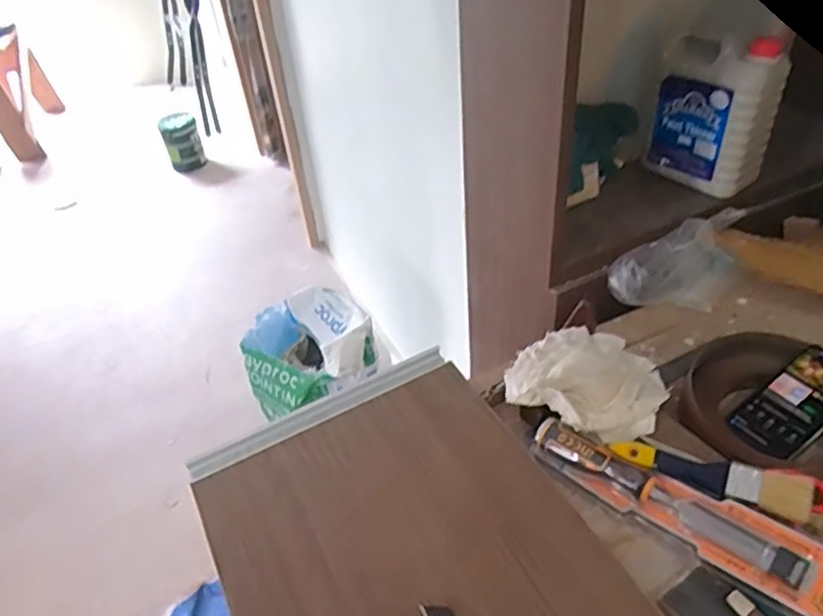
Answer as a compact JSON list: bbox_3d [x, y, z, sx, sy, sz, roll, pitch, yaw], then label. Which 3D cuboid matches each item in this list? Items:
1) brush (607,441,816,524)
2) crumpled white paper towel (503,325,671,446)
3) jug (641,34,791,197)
[{"bbox_3d":[0.298,0.171,0.660,0.185,0.010,0.042,7,69,29],"label":"brush"},{"bbox_3d":[0.210,0.078,0.775,0.172,0.031,0.148,17,46,25],"label":"crumpled white paper towel"},{"bbox_3d":[0.468,-0.301,1.028,0.186,0.222,0.097,17,44,24],"label":"jug"}]

